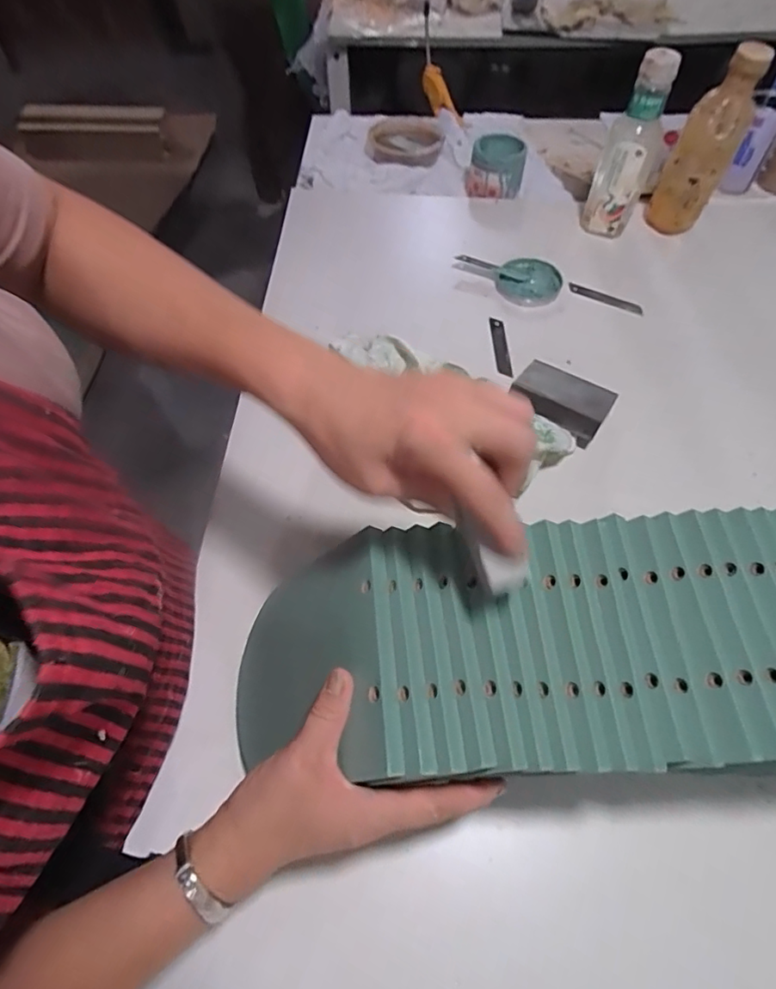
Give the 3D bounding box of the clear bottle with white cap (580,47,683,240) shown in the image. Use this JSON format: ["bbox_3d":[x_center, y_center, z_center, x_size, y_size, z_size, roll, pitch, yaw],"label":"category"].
[{"bbox_3d":[0.305,-0.427,0.683,0.066,0.217,0.049,17,58,11],"label":"clear bottle with white cap"}]

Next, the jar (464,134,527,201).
[{"bbox_3d":[0.163,-0.493,0.804,0.084,0.060,0.087,8,57,6],"label":"jar"}]

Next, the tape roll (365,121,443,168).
[{"bbox_3d":[0.032,-0.597,0.895,0.123,0.031,0.133,0,57,1],"label":"tape roll"}]

